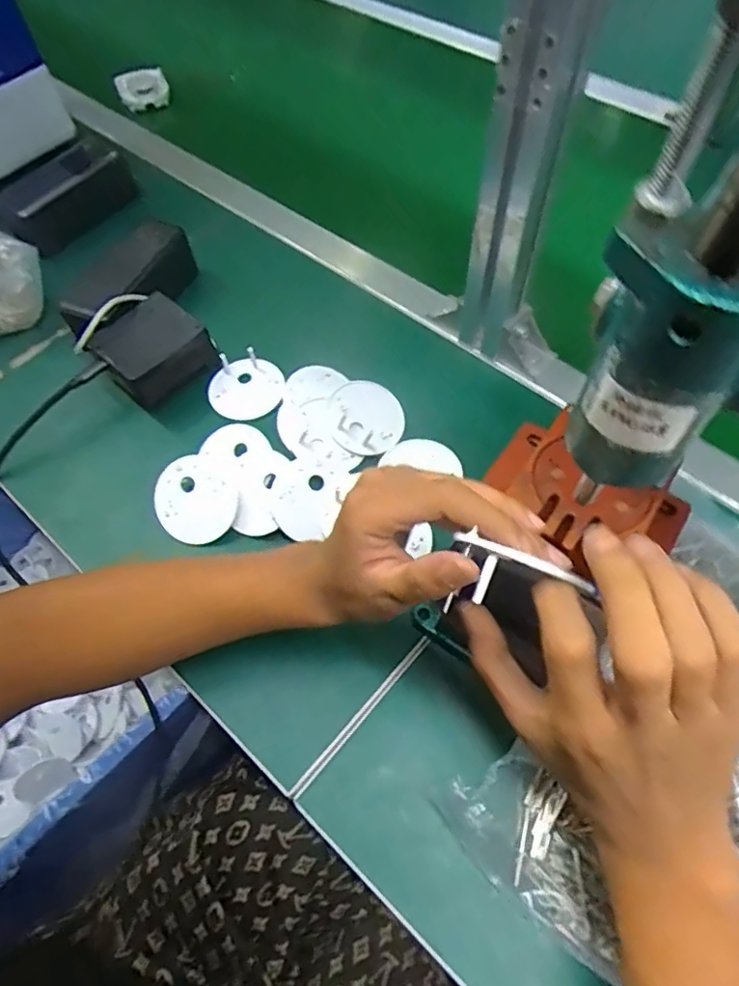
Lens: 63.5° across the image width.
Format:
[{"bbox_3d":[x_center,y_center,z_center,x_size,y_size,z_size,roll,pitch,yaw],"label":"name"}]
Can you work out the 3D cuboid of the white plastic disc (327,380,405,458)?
[{"bbox_3d":[-0.002,-0.059,0.473,0.060,0.013,0.061,2,79,-11],"label":"white plastic disc"}]

